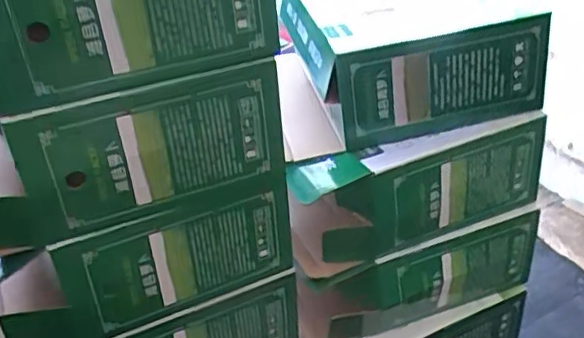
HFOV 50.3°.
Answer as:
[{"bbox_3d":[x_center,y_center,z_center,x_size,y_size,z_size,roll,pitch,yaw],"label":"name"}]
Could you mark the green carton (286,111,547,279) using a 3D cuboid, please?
[{"bbox_3d":[0.164,0.023,0.825,0.350,0.141,0.077,-15,32,-17],"label":"green carton"}]

